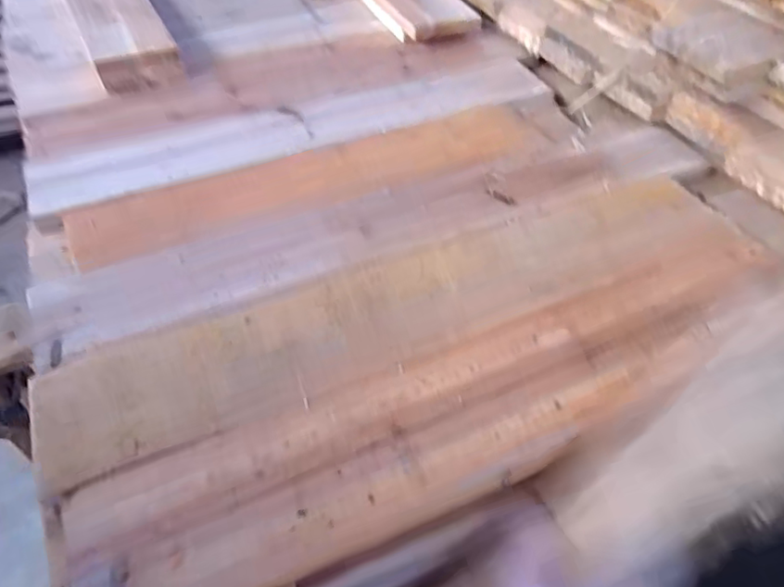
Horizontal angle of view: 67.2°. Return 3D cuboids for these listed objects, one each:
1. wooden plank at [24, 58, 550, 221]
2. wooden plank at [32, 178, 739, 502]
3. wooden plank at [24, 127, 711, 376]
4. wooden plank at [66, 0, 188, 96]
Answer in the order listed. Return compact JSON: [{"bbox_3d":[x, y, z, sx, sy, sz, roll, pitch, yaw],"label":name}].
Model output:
[{"bbox_3d":[-0.077,-0.158,0.558,0.484,0.017,0.080,-17,50,-19],"label":"wooden plank"},{"bbox_3d":[0.021,0.002,0.406,0.484,0.015,0.092,-18,51,-18],"label":"wooden plank"},{"bbox_3d":[0.011,-0.059,0.455,0.531,0.011,0.076,-18,51,-18],"label":"wooden plank"},{"bbox_3d":[-0.371,-0.387,0.727,0.095,0.045,0.495,-21,52,-22],"label":"wooden plank"}]

